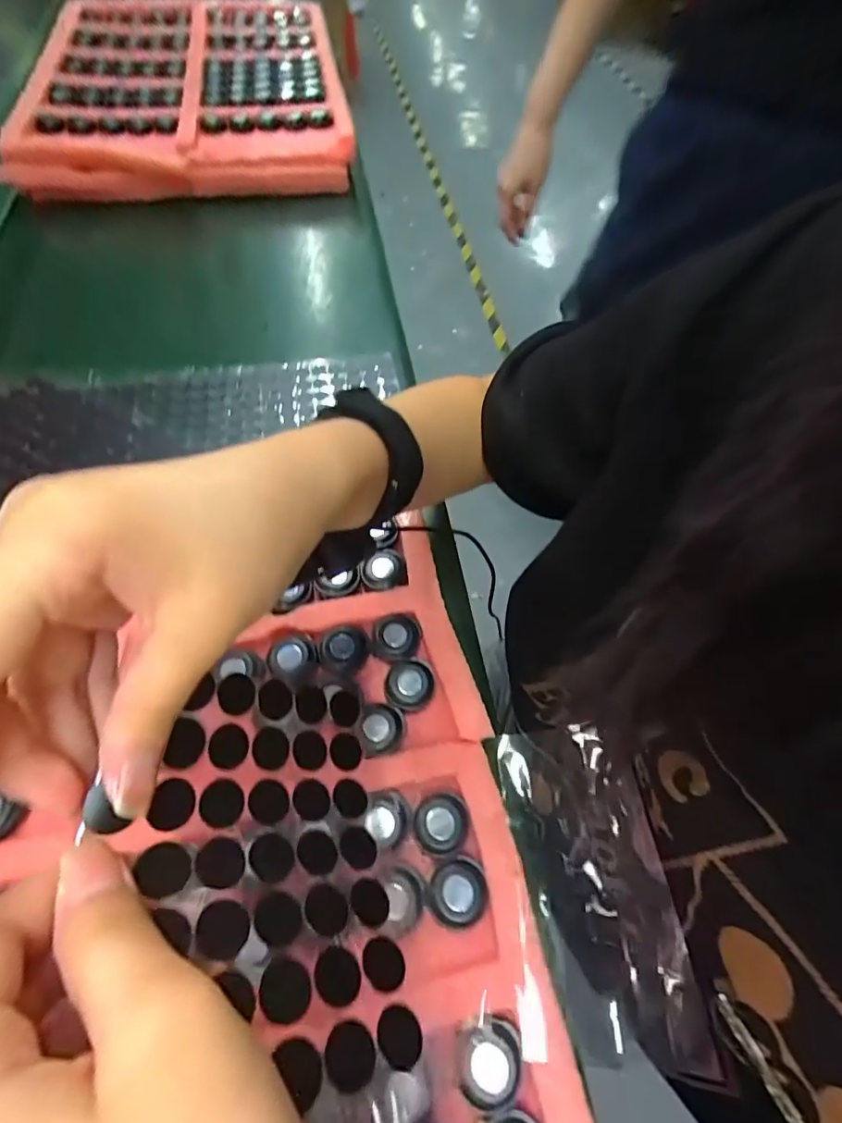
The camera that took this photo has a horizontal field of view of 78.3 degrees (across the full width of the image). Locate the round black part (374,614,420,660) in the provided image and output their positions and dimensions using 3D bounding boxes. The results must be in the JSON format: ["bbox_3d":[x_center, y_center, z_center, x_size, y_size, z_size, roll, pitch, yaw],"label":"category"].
[{"bbox_3d":[-0.014,0.044,0.311,0.027,0.006,0.027,2,58,-3],"label":"round black part"}]

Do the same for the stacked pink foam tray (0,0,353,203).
[{"bbox_3d":[-0.315,-0.660,0.727,0.387,0.073,0.542,-7,58,-8],"label":"stacked pink foam tray"}]

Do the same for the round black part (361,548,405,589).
[{"bbox_3d":[-0.024,0.005,0.332,0.027,0.009,0.023,-6,59,-9],"label":"round black part"}]

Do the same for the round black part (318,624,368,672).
[{"bbox_3d":[-0.046,0.049,0.306,0.028,0.004,0.028,2,58,-3],"label":"round black part"}]

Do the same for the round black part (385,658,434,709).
[{"bbox_3d":[-0.007,0.070,0.297,0.027,0.005,0.027,2,58,-3],"label":"round black part"}]

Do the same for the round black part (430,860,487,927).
[{"bbox_3d":[0.018,0.156,0.243,0.027,0.004,0.027,9,58,1],"label":"round black part"}]

